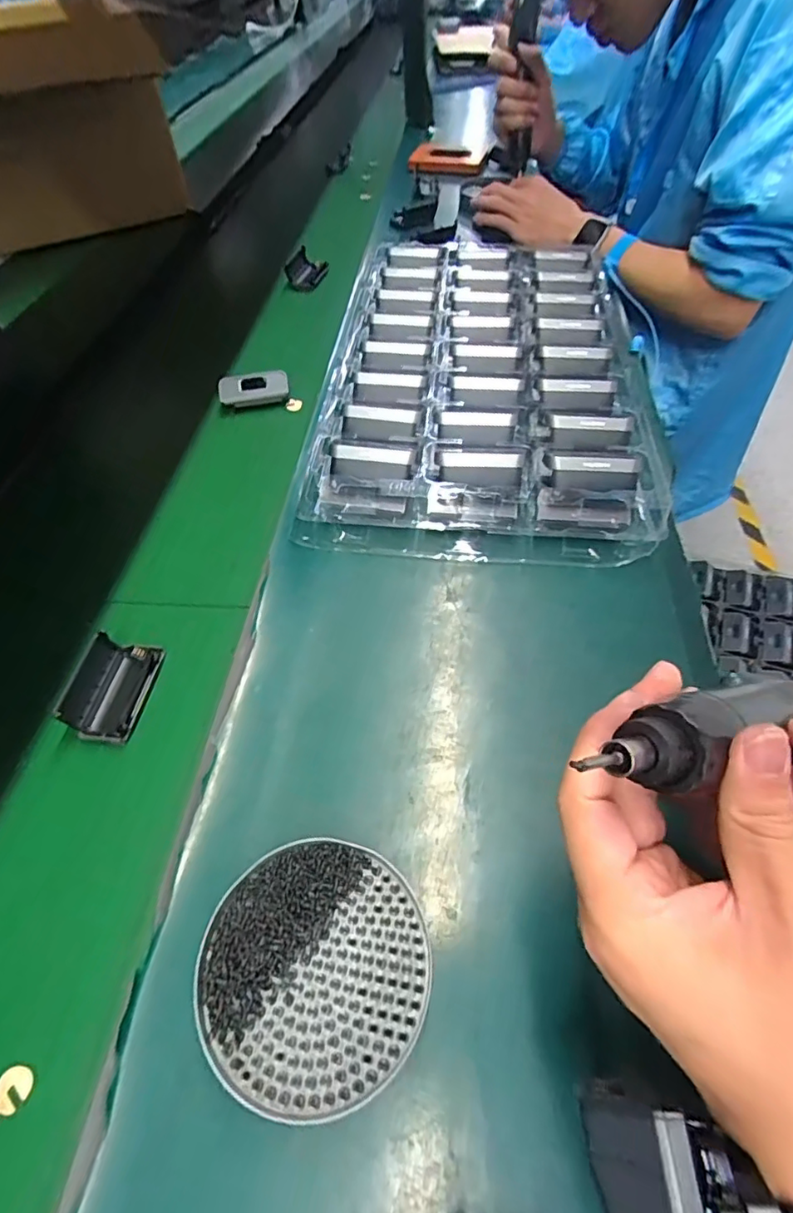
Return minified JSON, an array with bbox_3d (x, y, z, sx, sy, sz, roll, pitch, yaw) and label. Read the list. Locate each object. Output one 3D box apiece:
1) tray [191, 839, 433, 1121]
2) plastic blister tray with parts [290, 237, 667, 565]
[{"bbox_3d":[-0.041,0.184,0.278,0.112,0.022,0.108,1,56,-1],"label":"tray"},{"bbox_3d":[0.091,-0.252,0.579,0.298,0.068,0.496,3,53,7],"label":"plastic blister tray with parts"}]

